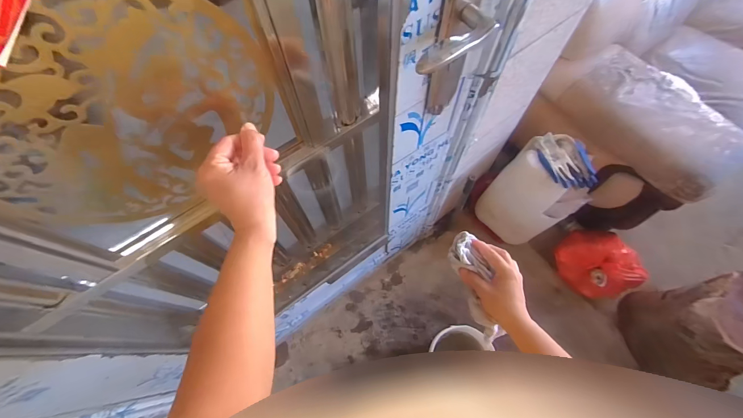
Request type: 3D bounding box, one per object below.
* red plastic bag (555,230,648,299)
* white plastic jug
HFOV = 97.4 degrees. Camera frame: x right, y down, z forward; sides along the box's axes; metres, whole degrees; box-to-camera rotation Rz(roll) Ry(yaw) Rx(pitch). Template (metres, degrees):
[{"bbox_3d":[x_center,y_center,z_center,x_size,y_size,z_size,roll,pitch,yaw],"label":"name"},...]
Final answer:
[{"bbox_3d":[0.884,0.200,1.273,0.199,0.202,0.267,-12,67,-4],"label":"red plastic bag"},{"bbox_3d":[0.609,-0.057,1.232,0.240,0.402,0.267,-39,72,-14],"label":"white plastic jug"}]

